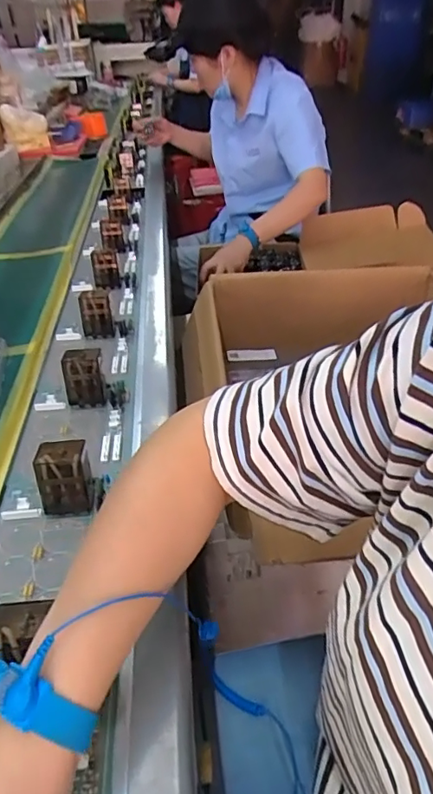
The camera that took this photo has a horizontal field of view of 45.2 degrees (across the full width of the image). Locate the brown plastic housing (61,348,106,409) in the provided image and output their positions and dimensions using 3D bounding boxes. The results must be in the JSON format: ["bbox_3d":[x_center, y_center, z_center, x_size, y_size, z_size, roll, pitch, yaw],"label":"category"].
[{"bbox_3d":[-0.155,-0.022,0.610,0.044,0.059,0.034,0,33,-3],"label":"brown plastic housing"}]

